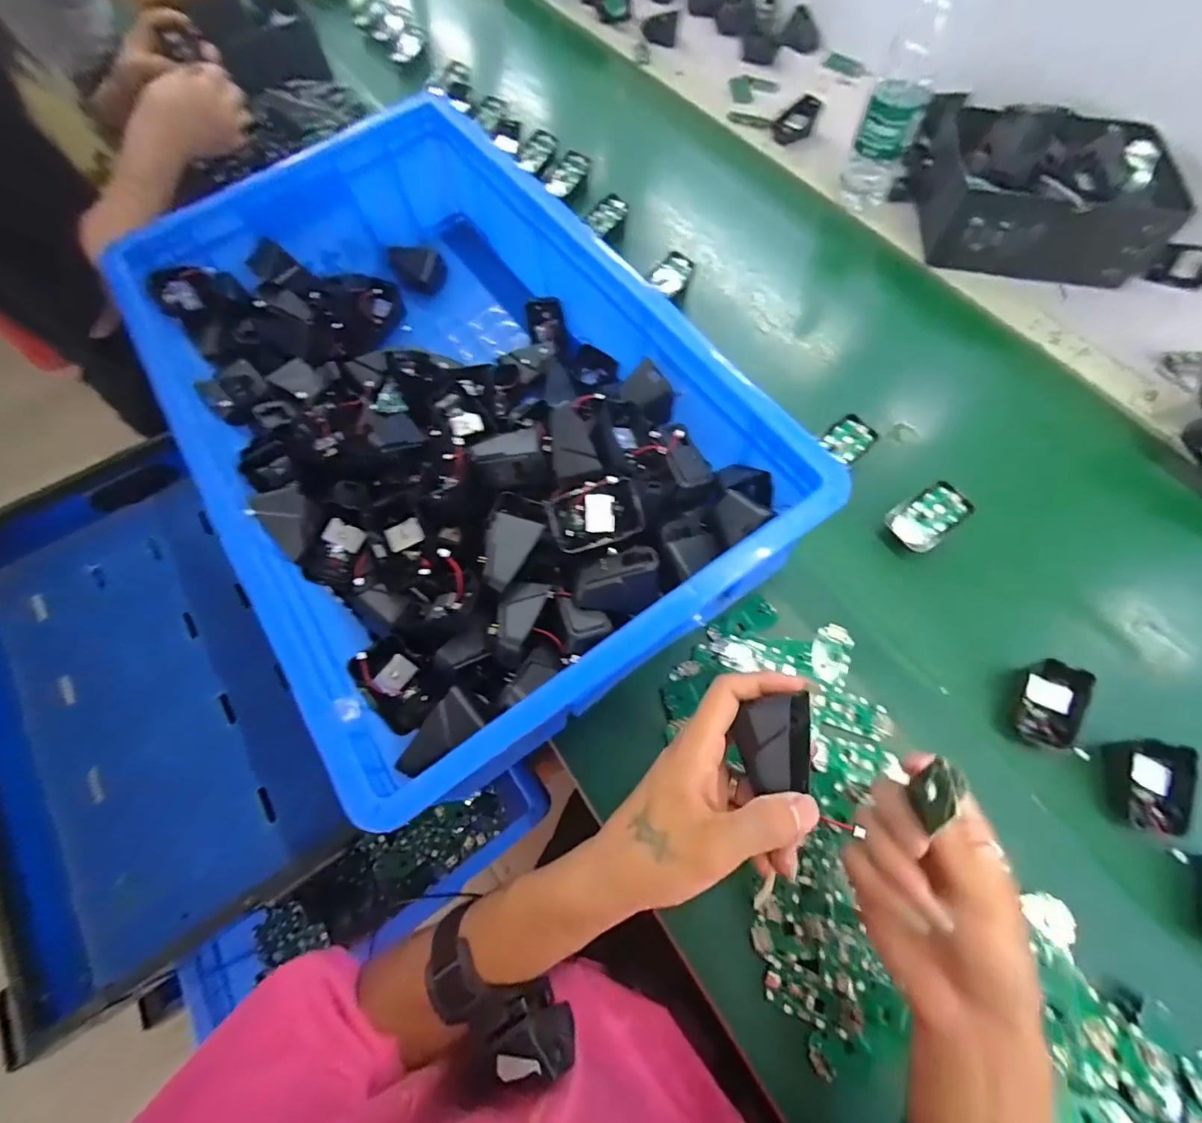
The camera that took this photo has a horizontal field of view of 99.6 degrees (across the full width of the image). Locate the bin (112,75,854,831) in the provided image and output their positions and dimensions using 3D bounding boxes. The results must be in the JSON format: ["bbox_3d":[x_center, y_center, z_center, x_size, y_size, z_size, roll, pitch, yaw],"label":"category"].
[{"bbox_3d":[-0.171,-0.161,0.494,0.377,0.141,0.649,-34,69,-11],"label":"bin"}]

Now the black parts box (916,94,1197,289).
[{"bbox_3d":[0.545,-0.454,0.622,0.248,0.106,0.196,10,68,7],"label":"black parts box"}]

